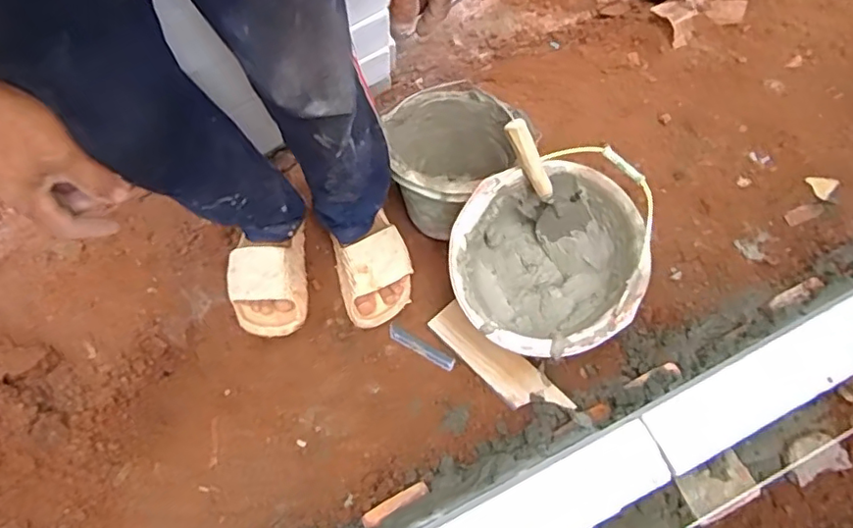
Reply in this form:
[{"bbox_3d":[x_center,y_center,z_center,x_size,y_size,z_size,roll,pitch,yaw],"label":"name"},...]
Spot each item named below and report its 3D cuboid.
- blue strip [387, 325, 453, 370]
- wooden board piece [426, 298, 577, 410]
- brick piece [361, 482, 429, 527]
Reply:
[{"bbox_3d":[-0.010,0.140,0.982,0.126,0.007,0.023,29,73,11],"label":"blue strip"},{"bbox_3d":[0.116,0.161,0.965,0.254,0.014,0.079,42,76,15],"label":"wooden board piece"},{"bbox_3d":[-0.048,0.357,0.869,0.104,0.027,0.023,-30,72,-9],"label":"brick piece"}]

